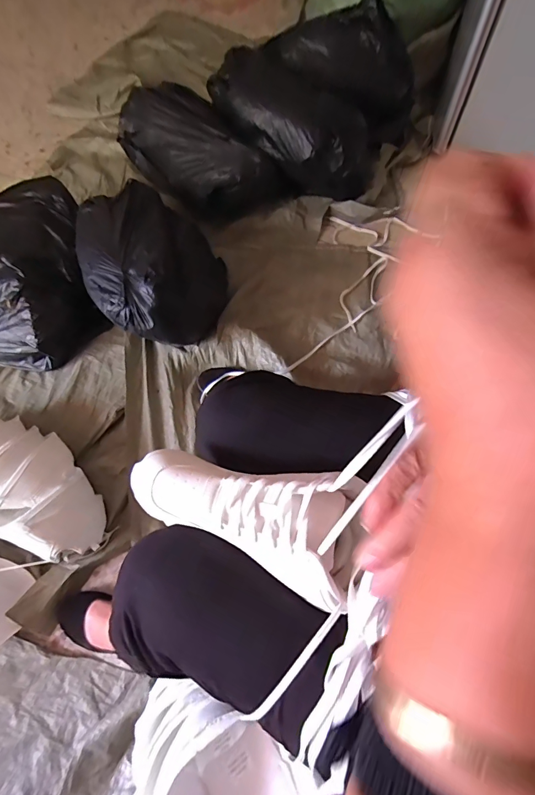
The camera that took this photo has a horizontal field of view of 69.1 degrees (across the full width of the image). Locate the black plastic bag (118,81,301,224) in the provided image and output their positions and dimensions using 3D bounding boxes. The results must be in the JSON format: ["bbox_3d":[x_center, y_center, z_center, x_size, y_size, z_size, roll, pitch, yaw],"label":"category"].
[{"bbox_3d":[-0.190,-0.699,1.140,0.264,0.189,0.483,-42,72,-15],"label":"black plastic bag"}]

